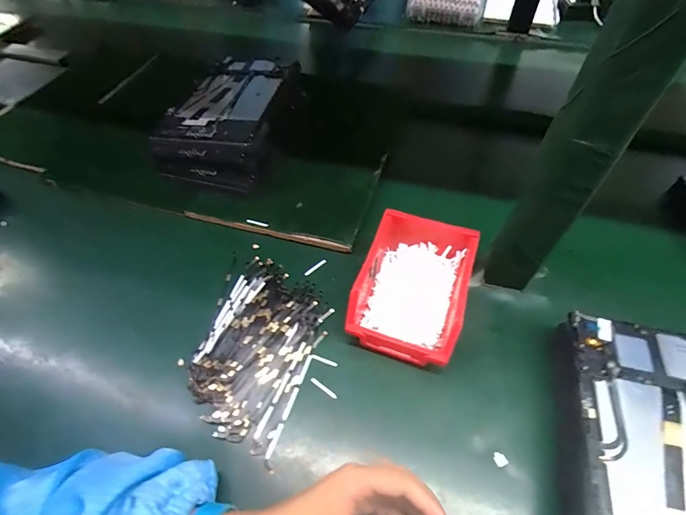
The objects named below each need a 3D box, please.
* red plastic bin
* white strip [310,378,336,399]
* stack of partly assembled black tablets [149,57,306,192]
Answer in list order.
[{"bbox_3d":[0.078,0.028,0.408,0.105,0.070,0.155,17,58,14],"label":"red plastic bin"},{"bbox_3d":[-0.020,0.133,0.381,0.032,0.004,0.005,30,62,20],"label":"white strip"},{"bbox_3d":[-0.173,-0.220,0.584,0.158,0.080,0.258,10,57,9],"label":"stack of partly assembled black tablets"}]

